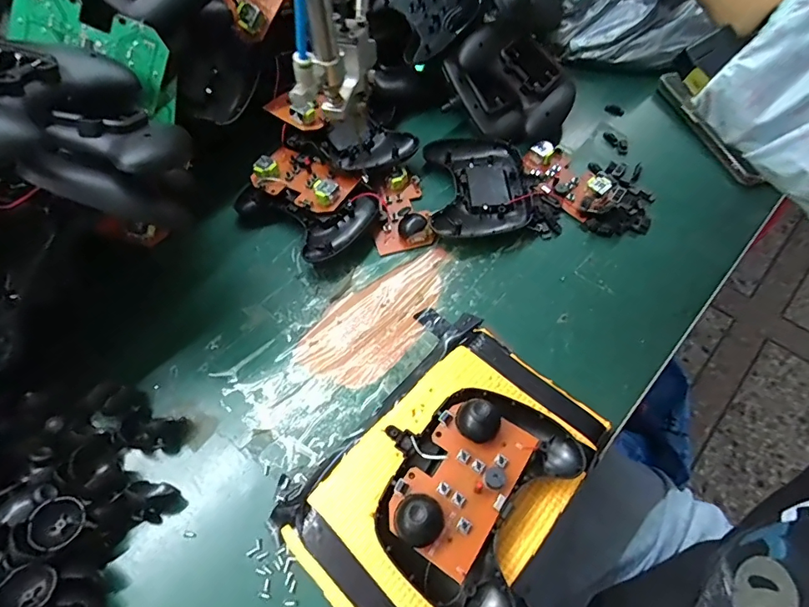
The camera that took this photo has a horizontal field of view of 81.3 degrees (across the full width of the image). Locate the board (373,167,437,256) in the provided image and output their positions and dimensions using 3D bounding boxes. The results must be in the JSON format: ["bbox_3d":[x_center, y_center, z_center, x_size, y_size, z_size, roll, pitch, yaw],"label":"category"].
[{"bbox_3d":[-0.005,-0.087,0.418,0.051,0.023,0.080,-10,60,-6],"label":"board"}]

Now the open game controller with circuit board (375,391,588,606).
[{"bbox_3d":[0.038,0.104,0.273,0.096,0.046,0.120,29,63,16],"label":"open game controller with circuit board"}]

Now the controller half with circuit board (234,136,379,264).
[{"bbox_3d":[-0.084,-0.092,0.414,0.111,0.034,0.081,35,65,19],"label":"controller half with circuit board"}]

